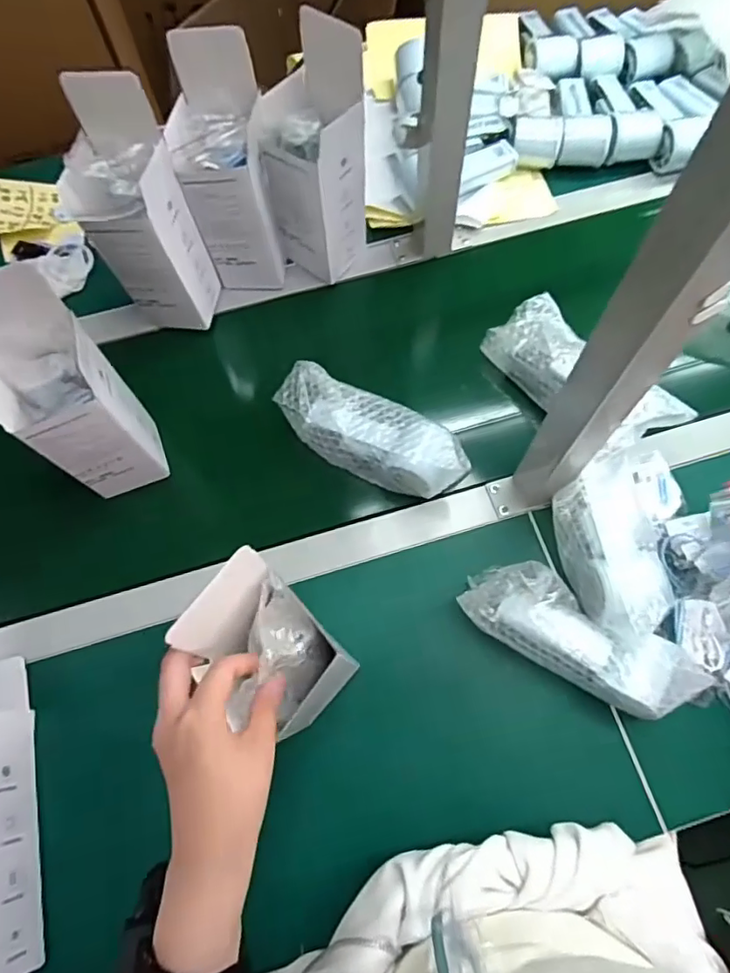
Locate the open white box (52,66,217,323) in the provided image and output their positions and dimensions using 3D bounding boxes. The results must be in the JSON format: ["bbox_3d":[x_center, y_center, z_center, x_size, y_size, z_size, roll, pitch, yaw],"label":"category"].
[{"bbox_3d":[-0.227,-0.268,0.571,0.083,0.232,0.085,7,69,5],"label":"open white box"}]

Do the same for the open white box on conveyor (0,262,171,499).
[{"bbox_3d":[-0.261,-0.080,0.499,0.076,0.218,0.086,-10,69,-1],"label":"open white box on conveyor"}]

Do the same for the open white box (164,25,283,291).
[{"bbox_3d":[-0.142,-0.323,0.595,0.090,0.231,0.080,-8,69,0],"label":"open white box"}]

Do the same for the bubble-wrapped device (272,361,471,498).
[{"bbox_3d":[0.004,-0.056,0.577,0.201,0.059,0.077,30,73,13],"label":"bubble-wrapped device"}]

